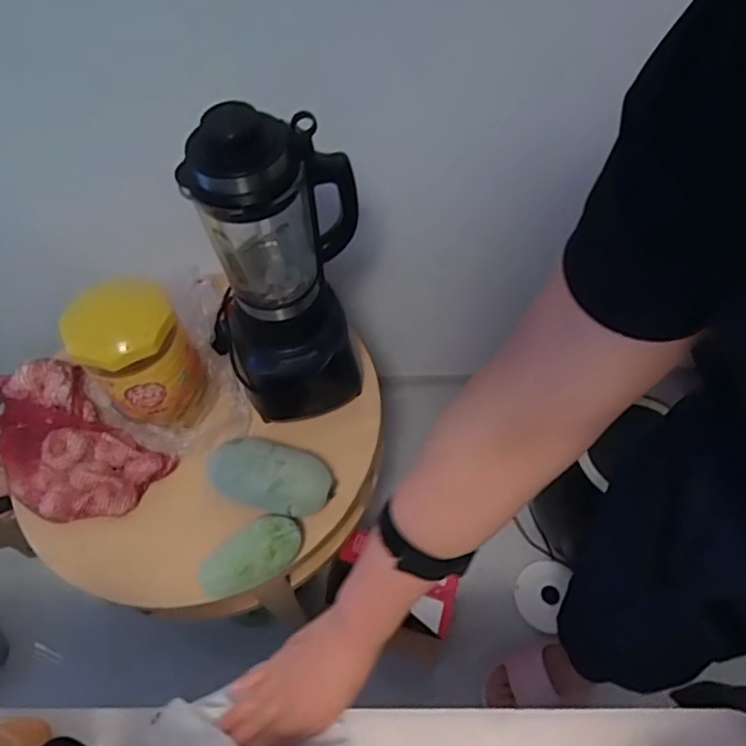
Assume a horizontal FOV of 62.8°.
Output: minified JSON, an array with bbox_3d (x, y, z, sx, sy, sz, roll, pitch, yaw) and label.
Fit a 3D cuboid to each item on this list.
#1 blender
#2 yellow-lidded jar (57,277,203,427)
[{"bbox_3d":[-0.125,-0.139,0.815,0.216,0.458,0.180,-21,60,-9],"label":"blender"},{"bbox_3d":[-0.331,-0.025,0.880,0.139,0.218,0.133,-2,58,2],"label":"yellow-lidded jar"}]

